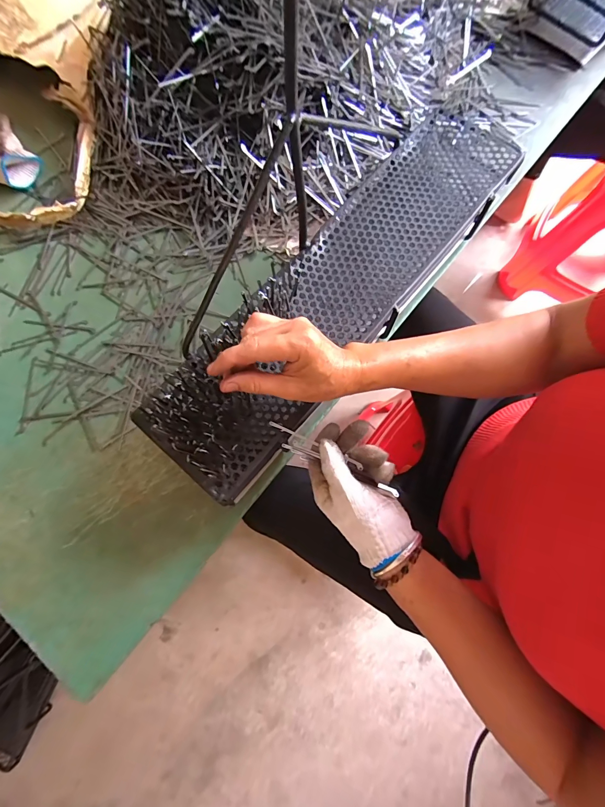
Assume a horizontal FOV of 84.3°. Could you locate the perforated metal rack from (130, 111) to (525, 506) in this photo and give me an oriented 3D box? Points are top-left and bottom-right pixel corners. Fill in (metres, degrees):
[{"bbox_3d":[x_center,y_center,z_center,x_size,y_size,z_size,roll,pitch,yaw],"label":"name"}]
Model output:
[{"bbox_3d":[0.061,-0.159,0.408,0.147,0.048,0.598,38,76,9],"label":"perforated metal rack"}]

